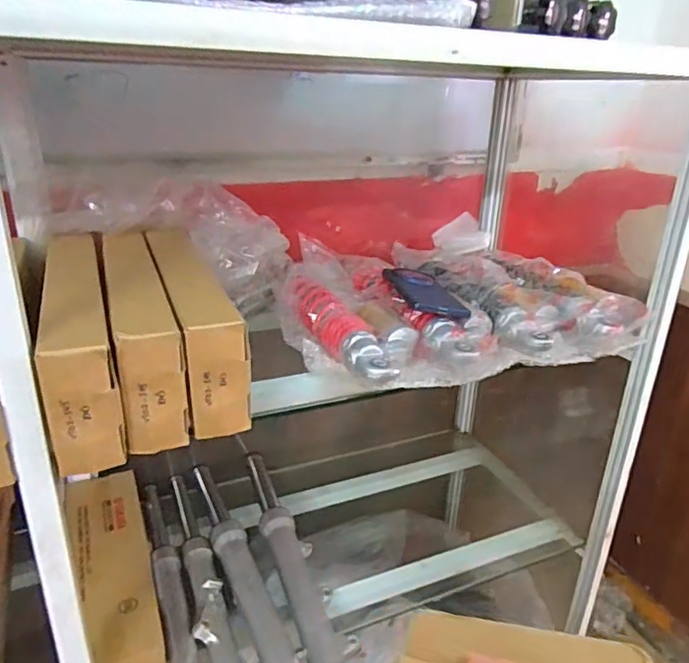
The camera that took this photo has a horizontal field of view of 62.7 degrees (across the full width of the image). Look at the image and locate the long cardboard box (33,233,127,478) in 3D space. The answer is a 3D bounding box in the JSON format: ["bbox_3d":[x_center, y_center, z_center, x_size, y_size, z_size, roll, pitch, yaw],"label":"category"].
[{"bbox_3d":[-0.272,0.001,0.585,0.056,0.110,0.345,-8,25,-22],"label":"long cardboard box"}]

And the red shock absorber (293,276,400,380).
[{"bbox_3d":[-0.009,-0.014,0.680,0.061,0.041,0.259,-8,25,-21],"label":"red shock absorber"}]

